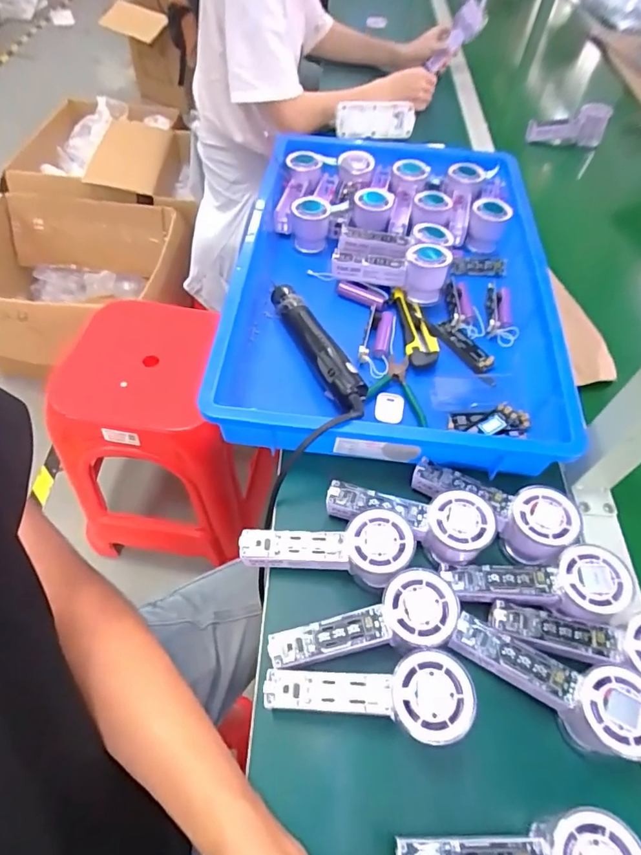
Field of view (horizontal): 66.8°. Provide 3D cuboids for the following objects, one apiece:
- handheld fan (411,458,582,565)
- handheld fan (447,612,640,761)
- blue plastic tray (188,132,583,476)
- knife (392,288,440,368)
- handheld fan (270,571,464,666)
[{"bbox_3d":[0.159,0.075,0.457,0.149,0.053,0.059,23,56,26],"label":"handheld fan"},{"bbox_3d":[0.176,0.202,0.378,0.146,0.064,0.056,15,57,24],"label":"handheld fan"},{"bbox_3d":[0.091,-0.190,0.623,0.365,0.080,0.541,6,55,-1],"label":"blue plastic tray"},{"bbox_3d":[0.119,-0.127,0.599,0.039,0.018,0.127,-1,56,-6],"label":"knife"},{"bbox_3d":[0.036,0.158,0.385,0.146,0.035,0.053,-16,57,0],"label":"handheld fan"}]

